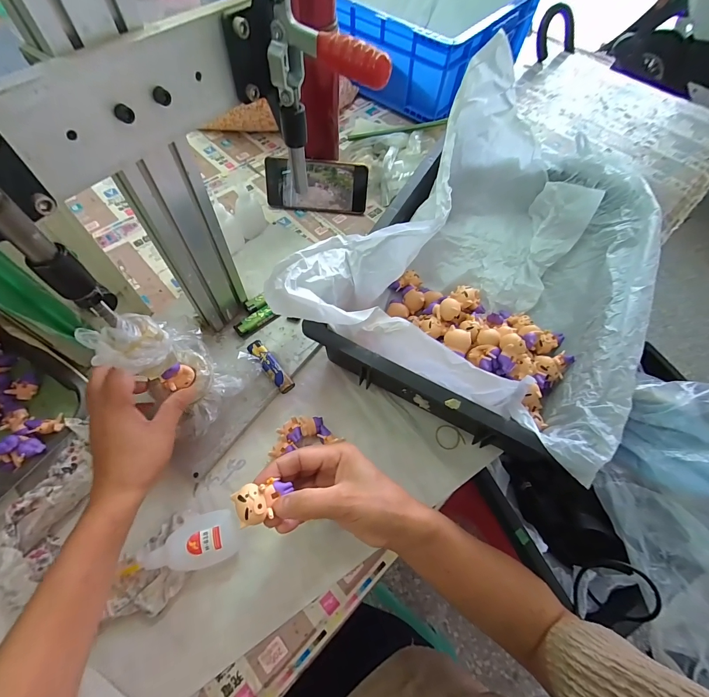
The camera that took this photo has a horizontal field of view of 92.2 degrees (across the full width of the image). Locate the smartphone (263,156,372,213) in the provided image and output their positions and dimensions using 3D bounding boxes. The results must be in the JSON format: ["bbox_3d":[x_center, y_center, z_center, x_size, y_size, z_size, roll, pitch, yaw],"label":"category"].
[{"bbox_3d":[-0.063,-0.270,0.568,0.165,0.076,0.012,6,35,0],"label":"smartphone"}]

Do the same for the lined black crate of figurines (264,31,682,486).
[{"bbox_3d":[0.174,-0.125,0.437,0.357,0.200,0.441,25,60,15],"label":"lined black crate of figurines"}]

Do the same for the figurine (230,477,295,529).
[{"bbox_3d":[-0.072,0.121,0.275,0.044,0.018,0.028,-21,59,-14],"label":"figurine"}]

